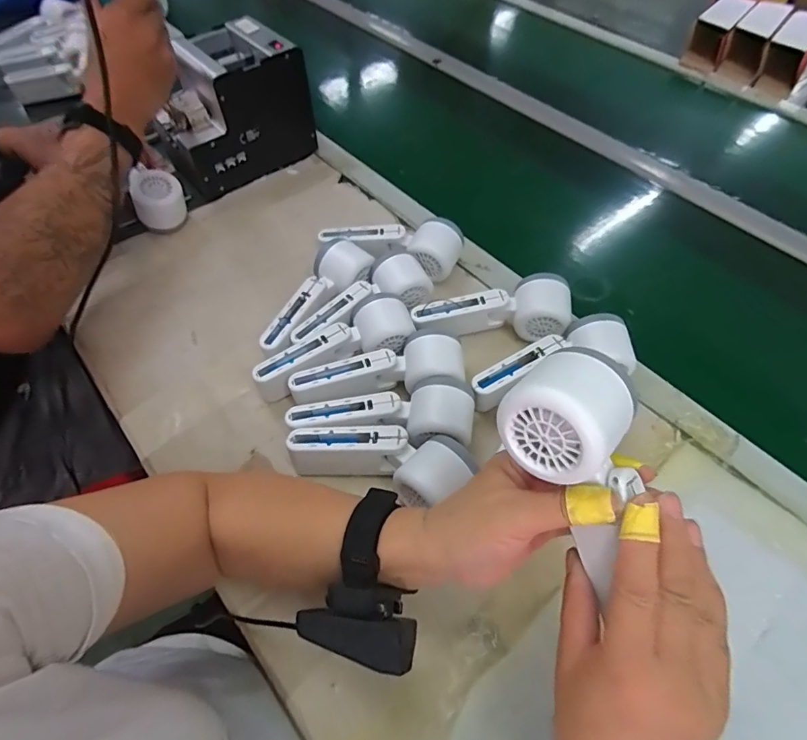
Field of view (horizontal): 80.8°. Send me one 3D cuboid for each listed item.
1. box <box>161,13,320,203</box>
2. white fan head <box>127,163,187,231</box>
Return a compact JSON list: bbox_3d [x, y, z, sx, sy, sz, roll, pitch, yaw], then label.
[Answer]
[{"bbox_3d":[-0.233,-0.352,0.655,0.188,0.158,0.129,-30,61,-17],"label":"box"},{"bbox_3d":[-0.308,-0.216,0.598,0.062,0.051,0.060,-26,60,-15],"label":"white fan head"}]

